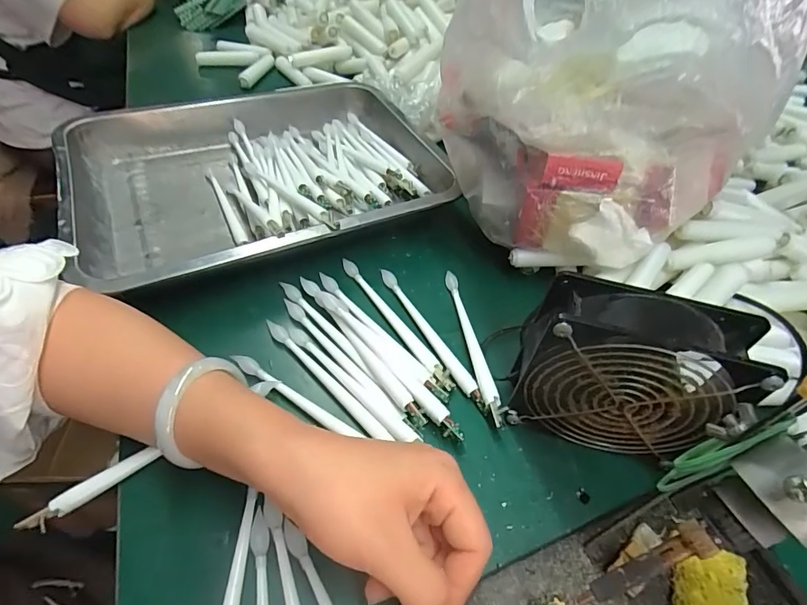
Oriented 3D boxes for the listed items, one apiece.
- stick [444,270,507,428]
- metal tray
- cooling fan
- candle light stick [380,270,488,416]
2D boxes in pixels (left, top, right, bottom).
[{"bbox_3d":[0.053,0.029,0.353,0.011,0.015,0.151,-6,51,-8],"label":"stick"},{"bbox_3d":[-0.139,-0.131,0.457,0.340,0.058,0.253,-19,54,-18],"label":"metal tray"},{"bbox_3d":[0.131,0.045,0.276,0.120,0.116,0.046,17,51,10],"label":"cooling fan"},{"bbox_3d":[0.023,0.024,0.363,0.019,0.010,0.154,-21,54,-19],"label":"candle light stick"}]

